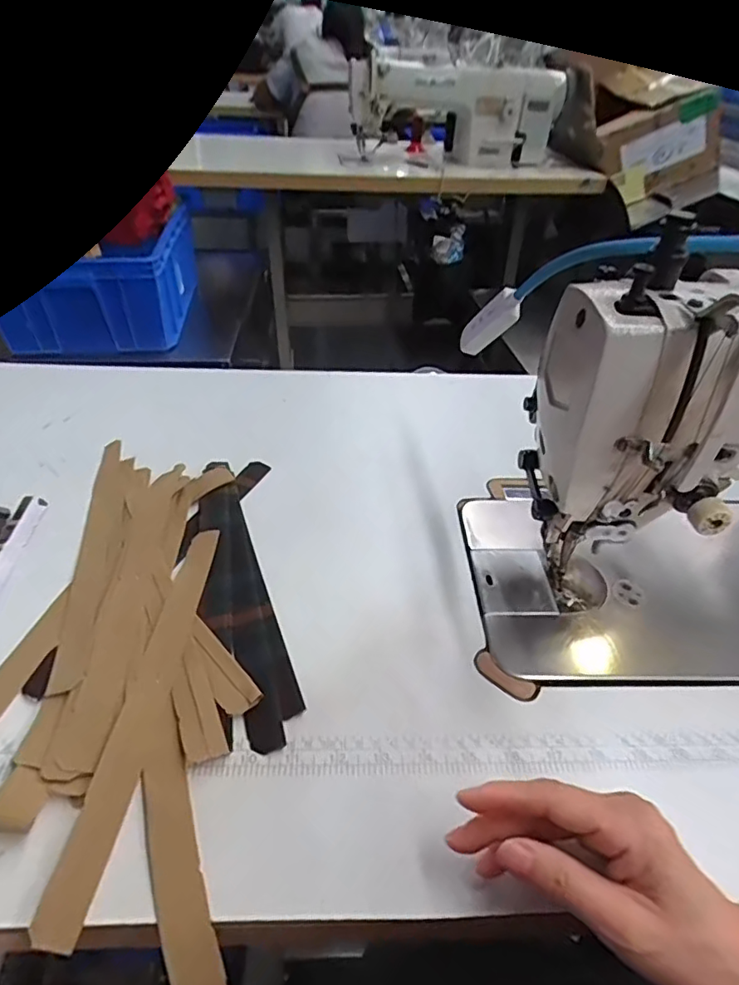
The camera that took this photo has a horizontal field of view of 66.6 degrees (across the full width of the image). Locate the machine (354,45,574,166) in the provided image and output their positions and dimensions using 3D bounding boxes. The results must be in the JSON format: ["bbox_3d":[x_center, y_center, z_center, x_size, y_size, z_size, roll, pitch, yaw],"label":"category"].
[{"bbox_3d":[0.227,-1.035,1.532,0.540,0.244,0.201,1,41,-2],"label":"machine"}]

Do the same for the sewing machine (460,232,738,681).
[{"bbox_3d":[0.313,-0.014,0.373,0.454,0.236,0.157,0,41,-3],"label":"sewing machine"}]

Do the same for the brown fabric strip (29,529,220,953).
[{"bbox_3d":[-0.134,0.120,0.349,0.024,0.006,0.254,4,41,1],"label":"brown fabric strip"}]

